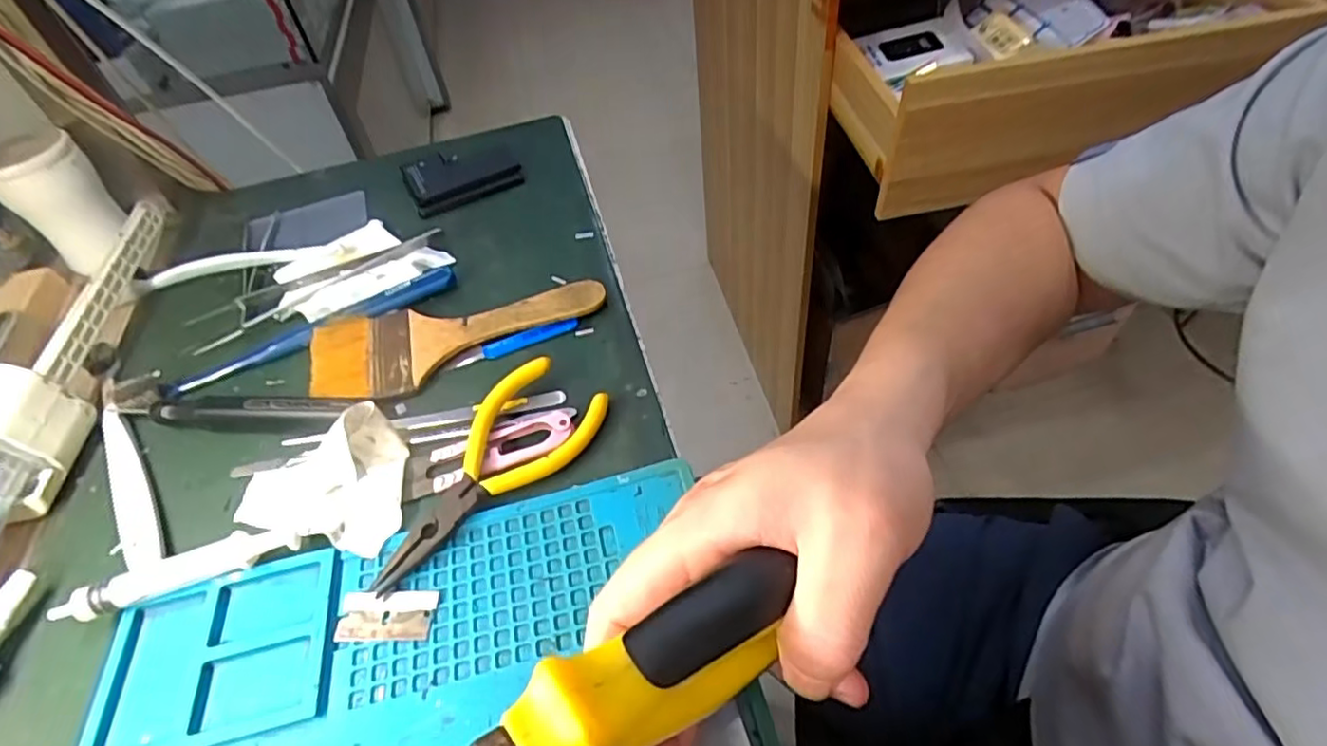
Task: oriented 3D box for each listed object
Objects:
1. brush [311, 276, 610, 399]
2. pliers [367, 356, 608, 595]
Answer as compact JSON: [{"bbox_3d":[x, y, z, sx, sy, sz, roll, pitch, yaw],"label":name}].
[{"bbox_3d":[-0.114,-0.025,0.362,0.161,0.009,0.066,-15,49,-7],"label":"brush"},{"bbox_3d":[-0.083,0.044,0.296,0.053,0.015,0.124,29,58,27],"label":"pliers"}]

